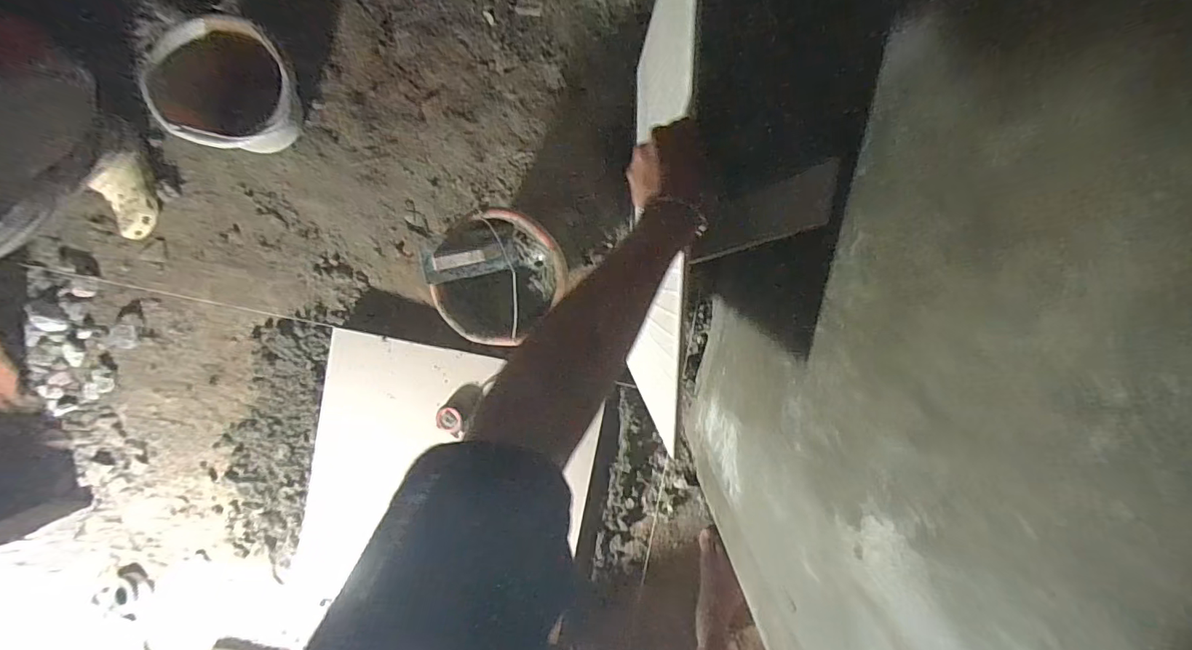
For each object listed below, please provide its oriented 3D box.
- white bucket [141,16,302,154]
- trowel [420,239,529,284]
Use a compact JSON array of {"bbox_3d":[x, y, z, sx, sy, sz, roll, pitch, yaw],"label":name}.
[{"bbox_3d":[-0.700,-0.459,1.007,0.227,0.208,0.183,-31,93,5],"label":"white bucket"},{"bbox_3d":[-0.229,-0.128,0.975,0.186,0.044,0.080,-9,94,-18],"label":"trowel"}]

